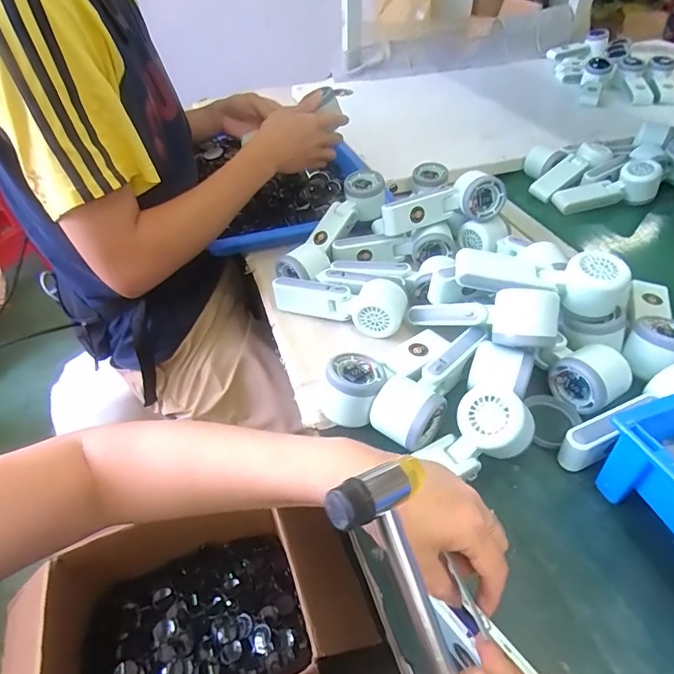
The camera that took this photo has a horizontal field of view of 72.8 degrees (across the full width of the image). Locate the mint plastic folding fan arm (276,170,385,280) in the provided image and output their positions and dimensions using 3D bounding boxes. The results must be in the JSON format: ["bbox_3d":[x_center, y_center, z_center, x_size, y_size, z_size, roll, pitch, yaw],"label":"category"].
[{"bbox_3d":[0.001,-0.152,0.641,0.065,0.050,0.211,26,65,25],"label":"mint plastic folding fan arm"}]

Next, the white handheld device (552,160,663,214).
[{"bbox_3d":[0.444,-0.240,0.757,0.165,0.056,0.048,-14,42,10],"label":"white handheld device"}]

